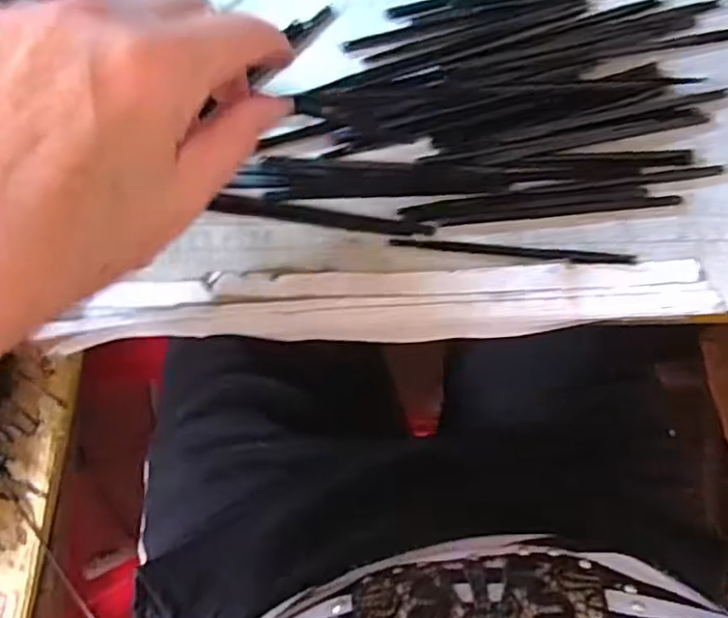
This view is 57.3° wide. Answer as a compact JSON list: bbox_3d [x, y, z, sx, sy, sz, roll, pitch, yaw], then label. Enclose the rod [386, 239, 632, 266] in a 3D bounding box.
[{"bbox_3d":[0.060,-0.023,0.267,0.097,0.004,0.005,5,86,0],"label":"rod"}]

